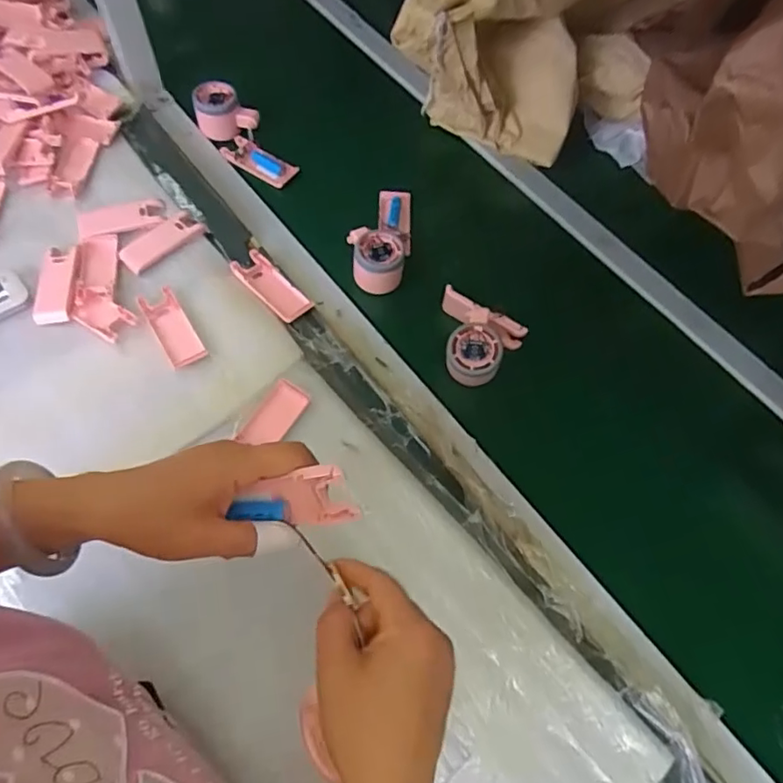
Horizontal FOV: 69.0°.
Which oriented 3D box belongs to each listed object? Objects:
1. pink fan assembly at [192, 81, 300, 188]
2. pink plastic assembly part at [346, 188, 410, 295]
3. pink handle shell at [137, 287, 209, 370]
[{"bbox_3d":[-0.195,-0.338,0.770,0.061,0.063,0.159,-39,85,-20],"label":"pink fan assembly"},{"bbox_3d":[-0.011,-0.199,0.701,0.068,0.052,0.159,8,64,1],"label":"pink plastic assembly part"},{"bbox_3d":[-0.238,-0.068,0.617,0.038,0.009,0.096,-30,69,-16],"label":"pink handle shell"}]

